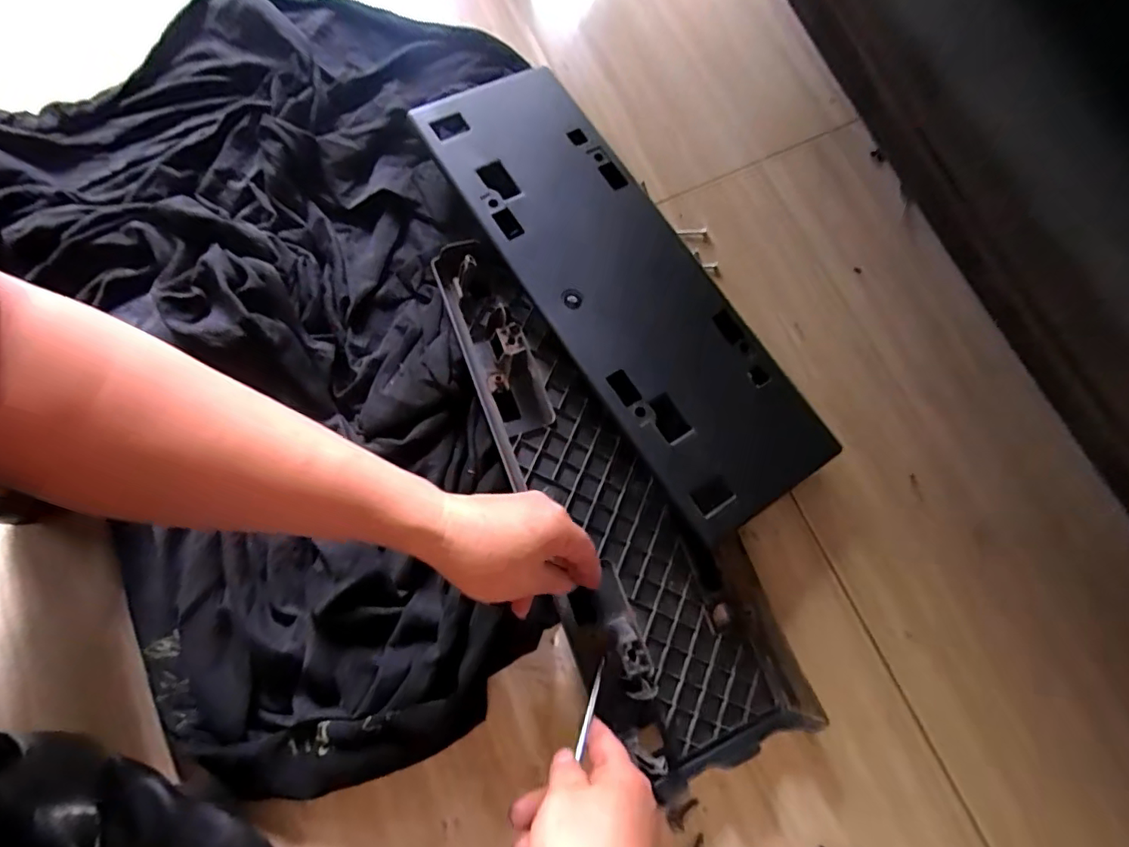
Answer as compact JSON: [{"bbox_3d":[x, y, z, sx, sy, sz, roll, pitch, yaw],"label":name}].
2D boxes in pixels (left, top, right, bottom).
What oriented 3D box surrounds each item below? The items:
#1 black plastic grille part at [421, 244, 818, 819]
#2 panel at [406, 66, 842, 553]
[{"bbox_3d":[0.023,0.056,0.455,0.155,0.055,0.461,-29,83,-8],"label":"black plastic grille part"},{"bbox_3d":[0.046,-0.124,0.480,0.150,0.015,0.445,-32,80,-15],"label":"panel"}]

